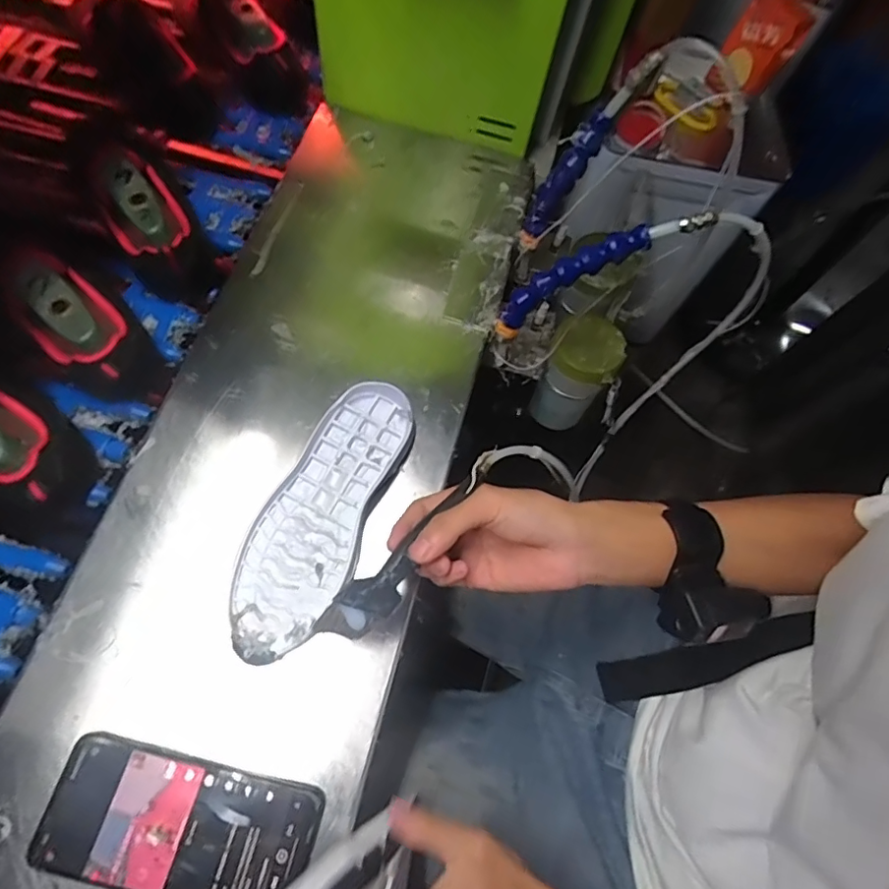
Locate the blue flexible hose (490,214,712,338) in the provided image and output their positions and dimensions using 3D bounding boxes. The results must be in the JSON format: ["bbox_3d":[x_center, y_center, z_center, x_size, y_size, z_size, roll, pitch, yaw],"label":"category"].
[{"bbox_3d":[0.116,-0.143,0.447,0.189,0.042,0.018,-23,63,31],"label":"blue flexible hose"}]

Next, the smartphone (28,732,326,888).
[{"bbox_3d":[-0.162,0.235,0.336,0.158,0.011,0.072,16,67,-1],"label":"smartphone"}]

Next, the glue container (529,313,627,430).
[{"bbox_3d":[0.141,-0.080,0.604,0.073,0.125,0.077,29,67,5],"label":"glue container"}]

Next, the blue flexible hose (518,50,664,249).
[{"bbox_3d":[0.109,-0.239,0.466,0.029,0.196,0.019,2,65,-23],"label":"blue flexible hose"}]

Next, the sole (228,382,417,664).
[{"bbox_3d":[-0.092,0.050,0.419,0.078,0.022,0.216,28,67,4],"label":"sole"}]

